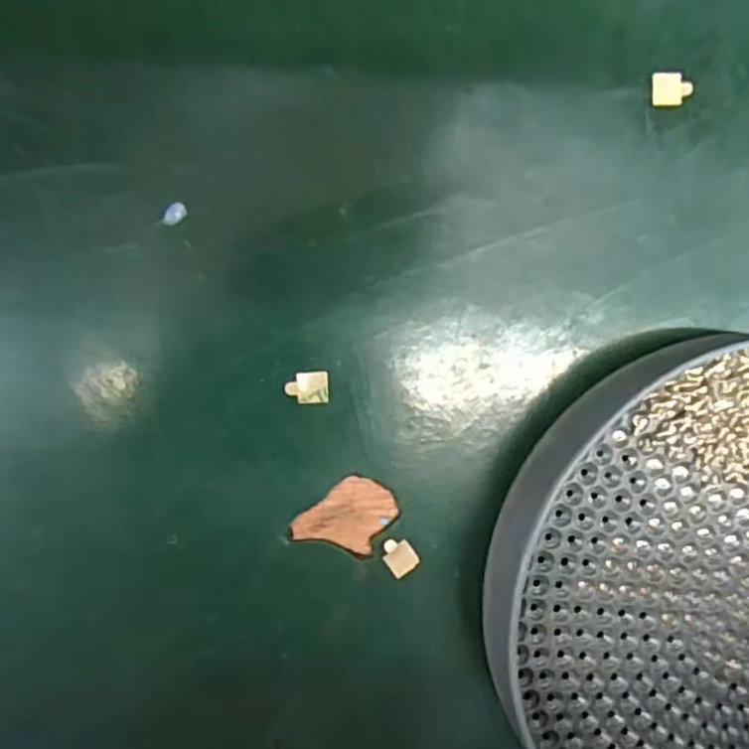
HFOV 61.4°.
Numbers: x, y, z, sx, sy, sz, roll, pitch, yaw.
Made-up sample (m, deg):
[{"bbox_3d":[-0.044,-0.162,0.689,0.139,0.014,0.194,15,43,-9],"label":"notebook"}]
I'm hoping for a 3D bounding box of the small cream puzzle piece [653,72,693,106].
[{"bbox_3d":[0.063,-0.060,0.133,0.008,0.004,0.007,-5,98,-2],"label":"small cream puzzle piece"}]

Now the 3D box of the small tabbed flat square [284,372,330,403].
[{"bbox_3d":[-0.013,0.003,0.127,0.008,0.004,0.007,-2,90,-8],"label":"small tabbed flat square"}]

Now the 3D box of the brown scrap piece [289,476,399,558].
[{"bbox_3d":[-0.005,0.030,0.132,0.017,0.004,0.018,35,85,-7],"label":"brown scrap piece"}]

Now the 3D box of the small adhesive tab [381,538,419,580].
[{"bbox_3d":[0.005,0.038,0.133,0.006,0.004,0.008,-36,95,-7],"label":"small adhesive tab"}]

